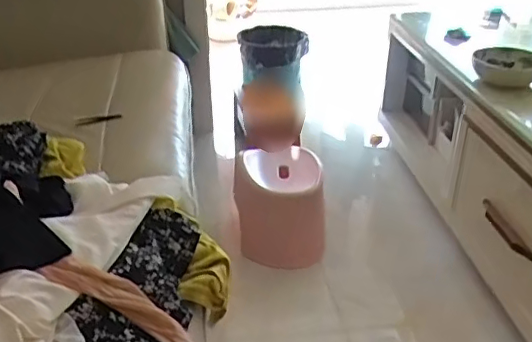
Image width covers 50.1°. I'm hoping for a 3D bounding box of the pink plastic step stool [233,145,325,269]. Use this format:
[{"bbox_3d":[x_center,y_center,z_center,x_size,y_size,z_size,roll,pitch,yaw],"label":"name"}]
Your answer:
[{"bbox_3d":[0.034,0.084,1.423,0.205,0.233,0.184,0,30,0],"label":"pink plastic step stool"}]

